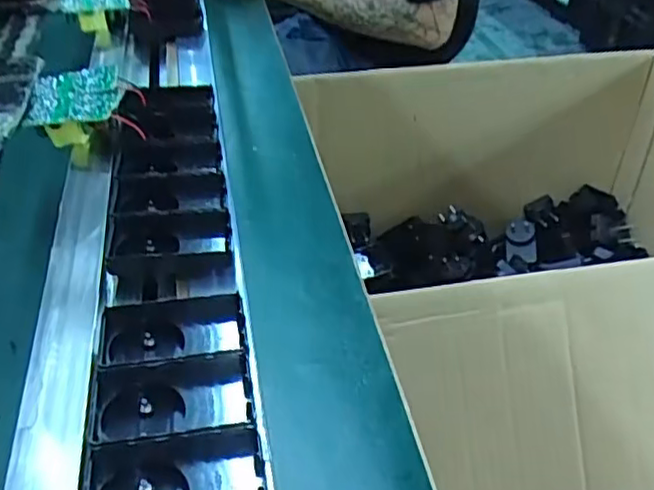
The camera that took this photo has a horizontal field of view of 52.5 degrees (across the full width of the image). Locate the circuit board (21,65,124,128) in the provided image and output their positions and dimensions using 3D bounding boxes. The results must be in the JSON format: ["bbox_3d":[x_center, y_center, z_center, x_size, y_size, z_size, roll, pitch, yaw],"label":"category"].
[{"bbox_3d":[-0.191,-0.113,0.500,0.068,0.005,0.086,-12,40,-3],"label":"circuit board"}]

